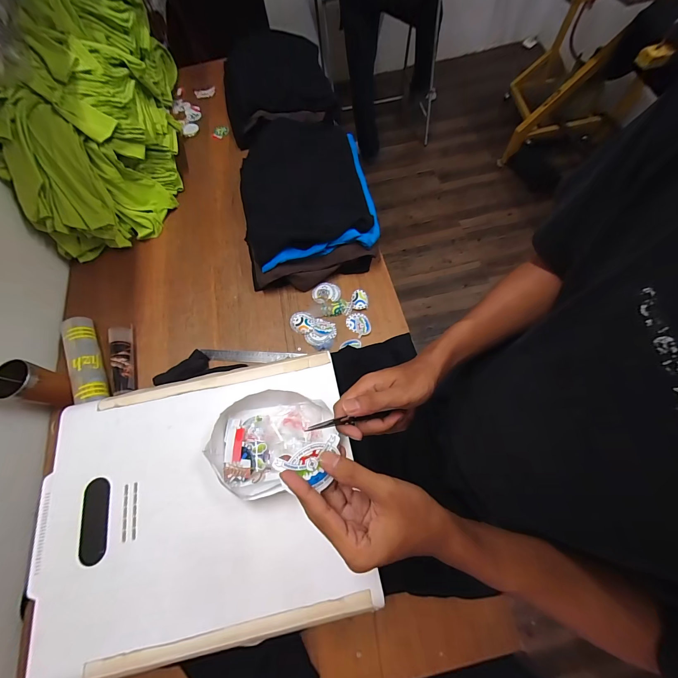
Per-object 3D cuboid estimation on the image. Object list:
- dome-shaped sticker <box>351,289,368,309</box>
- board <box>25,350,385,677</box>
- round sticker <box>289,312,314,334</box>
[{"bbox_3d":[0.054,-0.104,0.809,0.042,0.007,0.054,-4,80,3],"label":"dome-shaped sticker"},{"bbox_3d":[-0.229,0.252,0.502,0.500,0.019,0.400,-13,67,-3],"label":"board"},{"bbox_3d":[-0.095,-0.042,0.795,0.061,0.008,0.058,2,75,9],"label":"round sticker"}]

